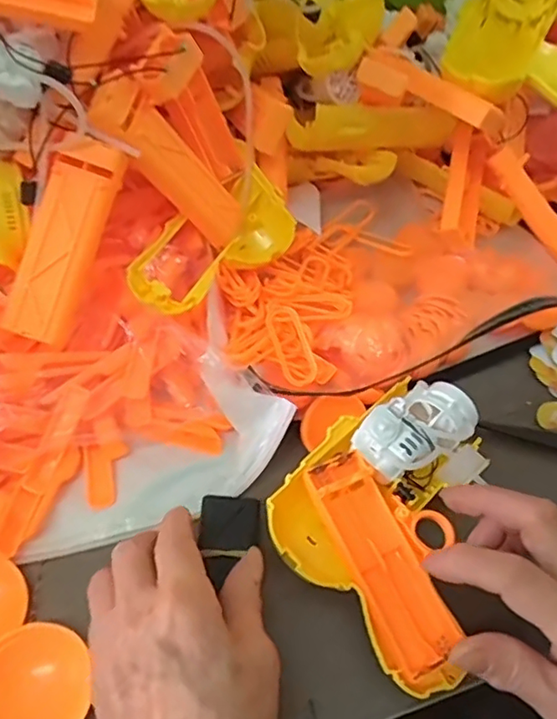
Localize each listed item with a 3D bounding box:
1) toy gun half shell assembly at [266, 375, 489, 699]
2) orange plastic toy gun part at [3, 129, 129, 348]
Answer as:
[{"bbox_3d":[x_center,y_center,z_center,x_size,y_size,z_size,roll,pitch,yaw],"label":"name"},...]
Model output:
[{"bbox_3d":[0.069,0.075,0.311,0.111,0.027,0.139,33,58,20],"label":"toy gun half shell assembly"},{"bbox_3d":[-0.114,-0.064,0.312,0.032,0.015,0.108,19,89,11],"label":"orange plastic toy gun part"}]

